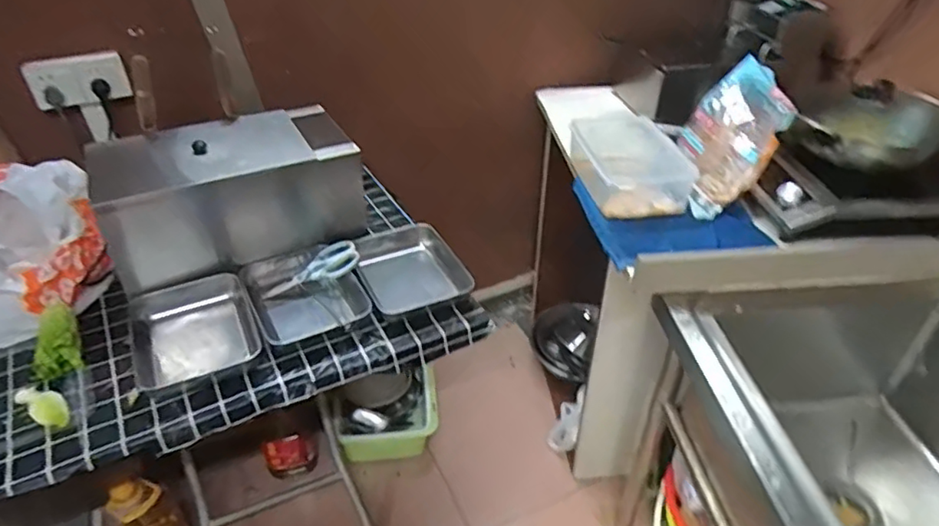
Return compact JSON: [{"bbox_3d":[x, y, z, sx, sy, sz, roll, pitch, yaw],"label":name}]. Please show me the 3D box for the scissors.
[{"bbox_3d":[-0.318,0.019,1.210,0.200,0.016,0.075,-31,61,-5],"label":"scissors"}]

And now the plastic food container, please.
[{"bbox_3d":[0.342,-0.209,1.288,0.207,0.100,0.281,-3,38,-3],"label":"plastic food container"}]

